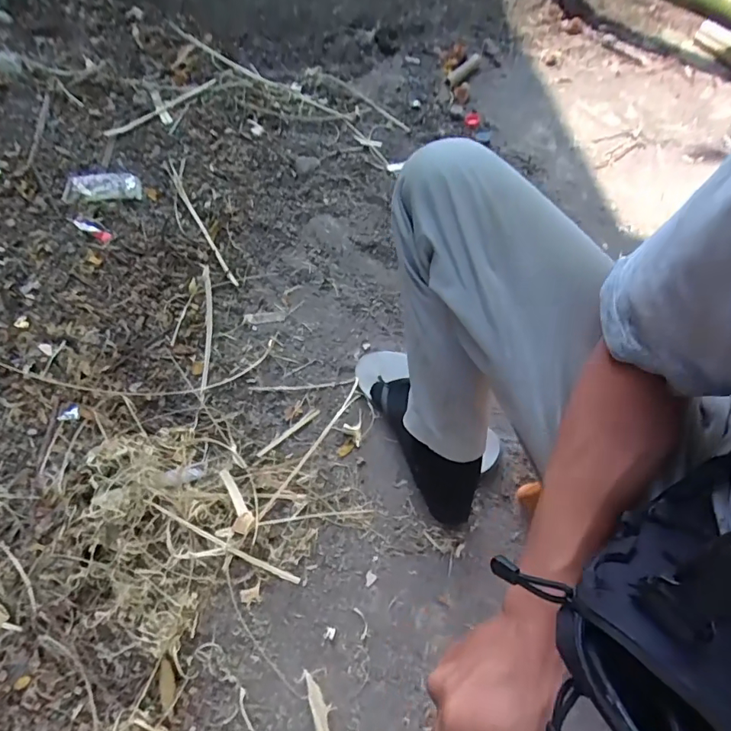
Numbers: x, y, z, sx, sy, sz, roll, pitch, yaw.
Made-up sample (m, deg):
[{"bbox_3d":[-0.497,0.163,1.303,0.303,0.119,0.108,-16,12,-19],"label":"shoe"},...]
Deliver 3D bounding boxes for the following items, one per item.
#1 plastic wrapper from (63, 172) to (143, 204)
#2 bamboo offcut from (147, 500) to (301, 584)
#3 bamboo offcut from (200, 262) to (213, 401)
[{"bbox_3d":[-0.491,-0.334,0.915,0.131,0.012,0.064,-12,64,-19],"label":"plastic wrapper"},{"bbox_3d":[-0.191,0.242,0.663,0.226,0.011,0.013,31,67,-6],"label":"bamboo offcut"},{"bbox_3d":[-0.271,-0.062,0.832,0.015,0.019,0.257,-7,64,-3],"label":"bamboo offcut"}]

